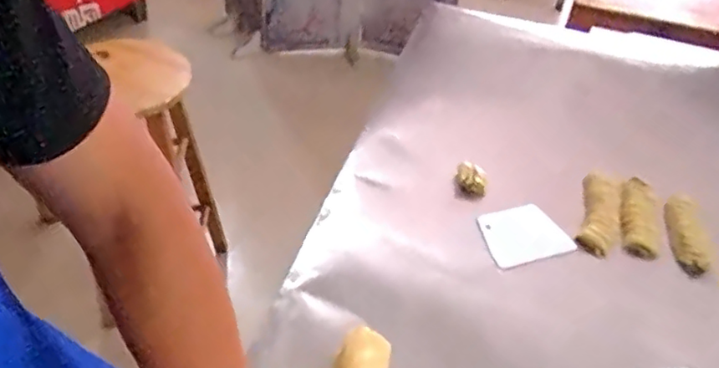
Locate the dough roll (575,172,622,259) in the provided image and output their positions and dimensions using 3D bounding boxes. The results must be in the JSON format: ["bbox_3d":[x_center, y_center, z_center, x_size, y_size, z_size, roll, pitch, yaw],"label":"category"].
[{"bbox_3d":[0.367,0.046,0.918,0.059,0.035,0.161,14,42,10],"label":"dough roll"}]

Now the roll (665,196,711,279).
[{"bbox_3d":[0.497,0.077,0.912,0.052,0.034,0.146,13,42,9],"label":"roll"}]

